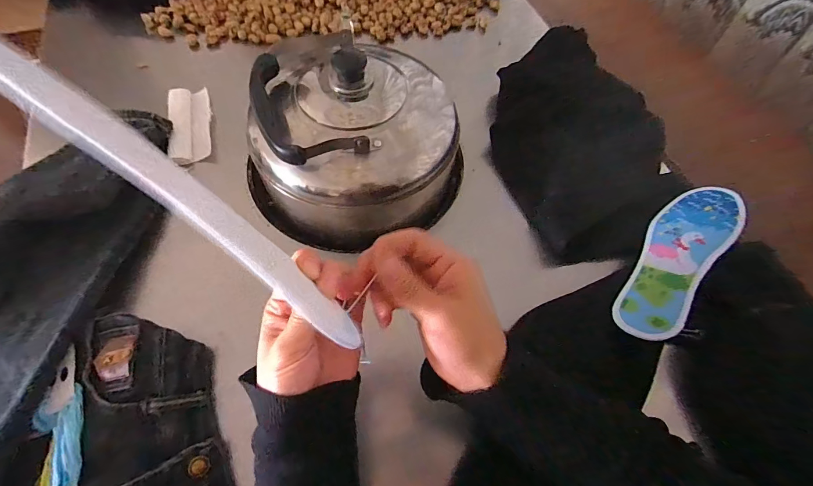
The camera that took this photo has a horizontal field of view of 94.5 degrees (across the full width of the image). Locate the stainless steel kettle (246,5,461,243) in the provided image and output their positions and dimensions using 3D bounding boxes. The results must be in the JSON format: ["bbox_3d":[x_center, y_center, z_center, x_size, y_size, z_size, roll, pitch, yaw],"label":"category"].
[{"bbox_3d":[-0.066,-0.130,0.461,0.233,0.133,0.236,-25,65,-16],"label":"stainless steel kettle"}]

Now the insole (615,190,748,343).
[{"bbox_3d":[0.308,0.011,0.422,0.077,0.007,0.241,17,54,46],"label":"insole"}]

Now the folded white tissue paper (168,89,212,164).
[{"bbox_3d":[-0.307,-0.168,0.535,0.053,0.016,0.141,-15,63,-11],"label":"folded white tissue paper"}]

